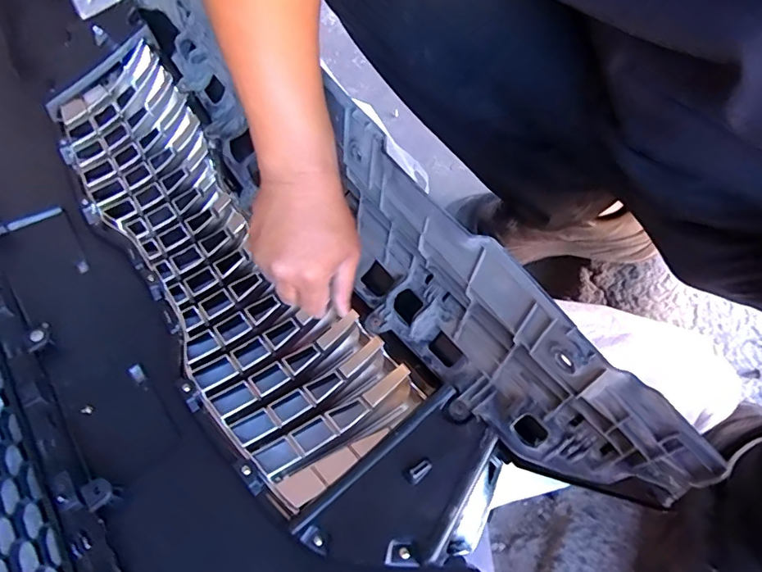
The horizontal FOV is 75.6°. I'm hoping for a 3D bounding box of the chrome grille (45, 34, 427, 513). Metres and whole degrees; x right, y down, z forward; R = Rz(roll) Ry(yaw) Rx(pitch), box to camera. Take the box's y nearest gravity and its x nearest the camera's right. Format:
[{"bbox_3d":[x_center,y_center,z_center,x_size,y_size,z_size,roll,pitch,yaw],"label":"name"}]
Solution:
[{"bbox_3d":[-0.229,-0.066,0.605,0.170,0.078,0.658,-33,65,-17],"label":"chrome grille"}]

